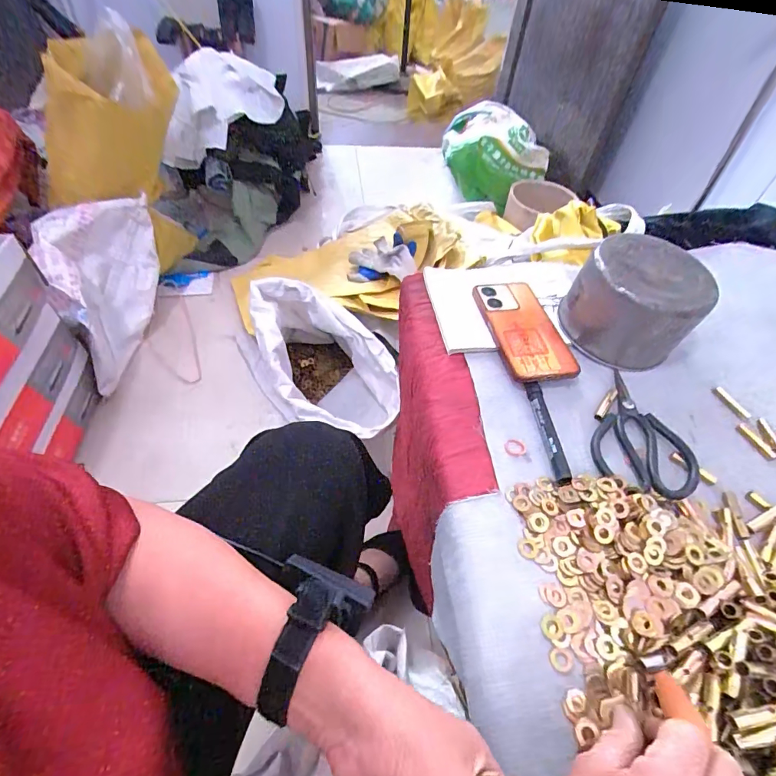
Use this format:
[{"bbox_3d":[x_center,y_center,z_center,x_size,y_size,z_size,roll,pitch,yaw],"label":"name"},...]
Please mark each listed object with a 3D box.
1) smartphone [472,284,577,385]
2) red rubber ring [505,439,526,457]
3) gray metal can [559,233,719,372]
[{"bbox_3d":[0.160,-0.073,0.515,0.076,0.011,0.160,-9,53,-5],"label":"smartphone"},{"bbox_3d":[0.130,0.061,0.436,0.021,0.004,0.018,1,52,-4],"label":"red rubber ring"},{"bbox_3d":[0.291,-0.101,0.505,0.122,0.099,0.129,2,52,-3],"label":"gray metal can"}]

